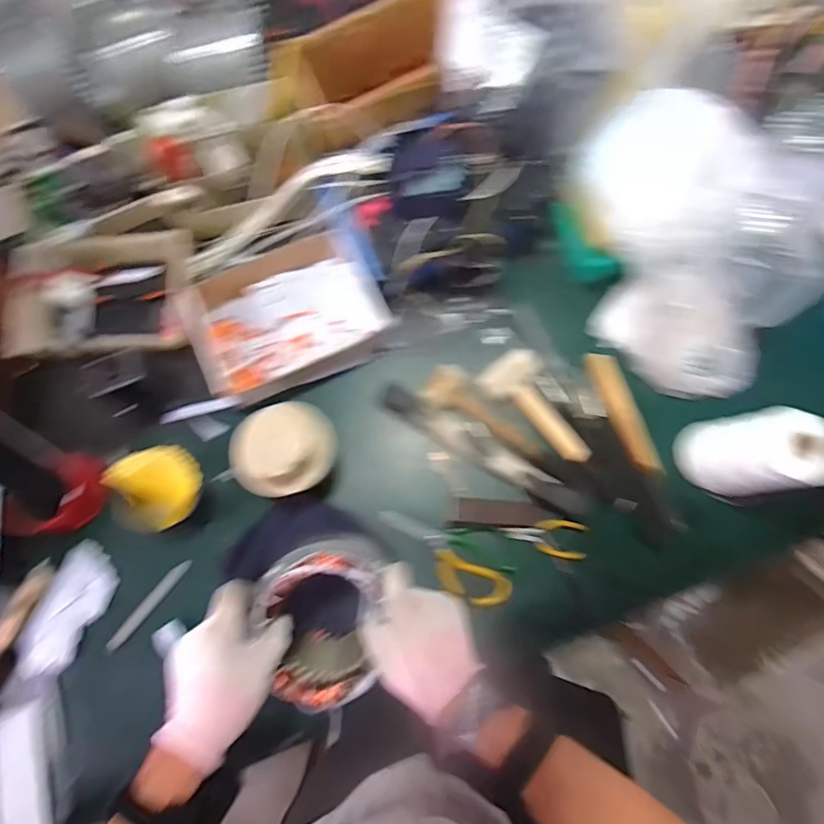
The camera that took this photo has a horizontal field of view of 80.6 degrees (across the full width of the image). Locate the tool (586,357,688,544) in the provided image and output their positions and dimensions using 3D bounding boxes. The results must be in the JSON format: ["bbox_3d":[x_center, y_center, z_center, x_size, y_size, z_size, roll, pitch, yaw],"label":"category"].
[{"bbox_3d":[0.313,0.045,0.676,0.054,0.024,0.271,-13,79,-2],"label":"tool"}]

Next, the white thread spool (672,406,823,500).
[{"bbox_3d":[0.418,0.053,0.597,0.099,0.157,0.082,26,80,5],"label":"white thread spool"}]

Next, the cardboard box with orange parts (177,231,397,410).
[{"bbox_3d":[-0.182,-0.145,0.729,0.269,0.081,0.195,-23,80,-4],"label":"cardboard box with orange parts"}]

